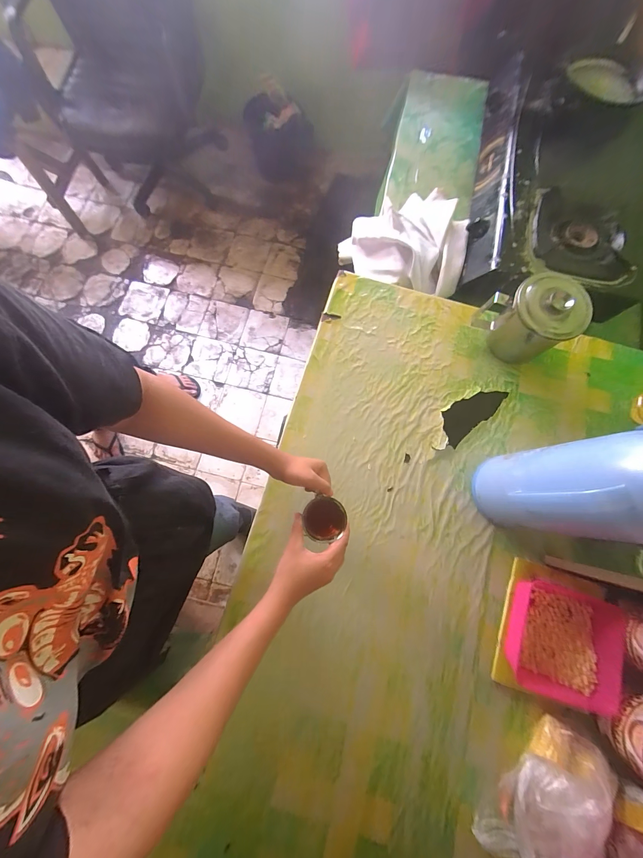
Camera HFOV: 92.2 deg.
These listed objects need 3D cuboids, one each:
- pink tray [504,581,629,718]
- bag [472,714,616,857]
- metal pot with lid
[{"bbox_3d":[0.407,0.355,0.521,0.164,0.050,0.166,18,77,3],"label":"pink tray"},{"bbox_3d":[0.323,0.541,0.453,0.108,0.101,0.209,35,78,7],"label":"bag"},{"bbox_3d":[0.412,-0.221,0.608,0.132,0.131,0.154,-39,80,-10],"label":"metal pot with lid"}]

